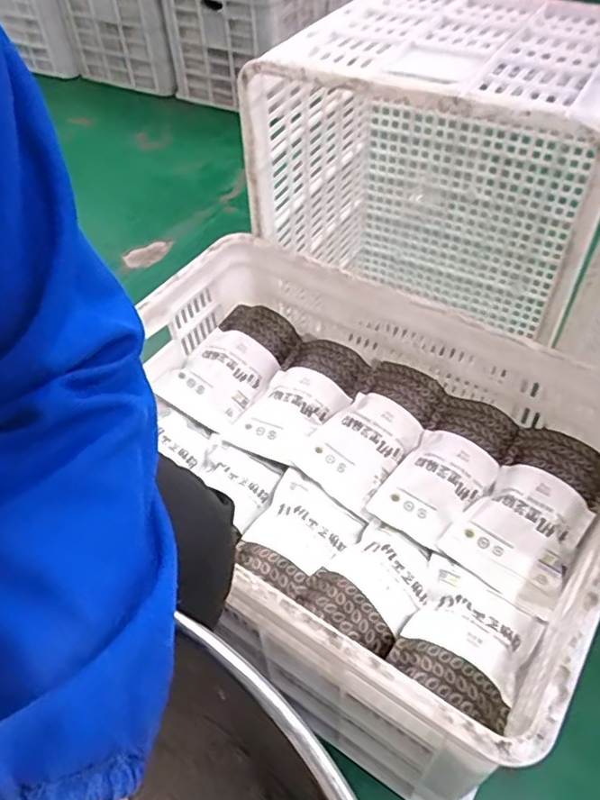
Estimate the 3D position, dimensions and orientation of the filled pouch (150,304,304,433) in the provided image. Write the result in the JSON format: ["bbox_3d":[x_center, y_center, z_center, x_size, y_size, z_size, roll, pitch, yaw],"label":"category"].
[{"bbox_3d":[-0.101,-0.055,0.887,0.136,0.037,0.211,23,53,21],"label":"filled pouch"}]

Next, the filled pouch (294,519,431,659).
[{"bbox_3d":[0.077,0.194,0.651,0.105,0.029,0.139,33,57,27],"label":"filled pouch"}]

